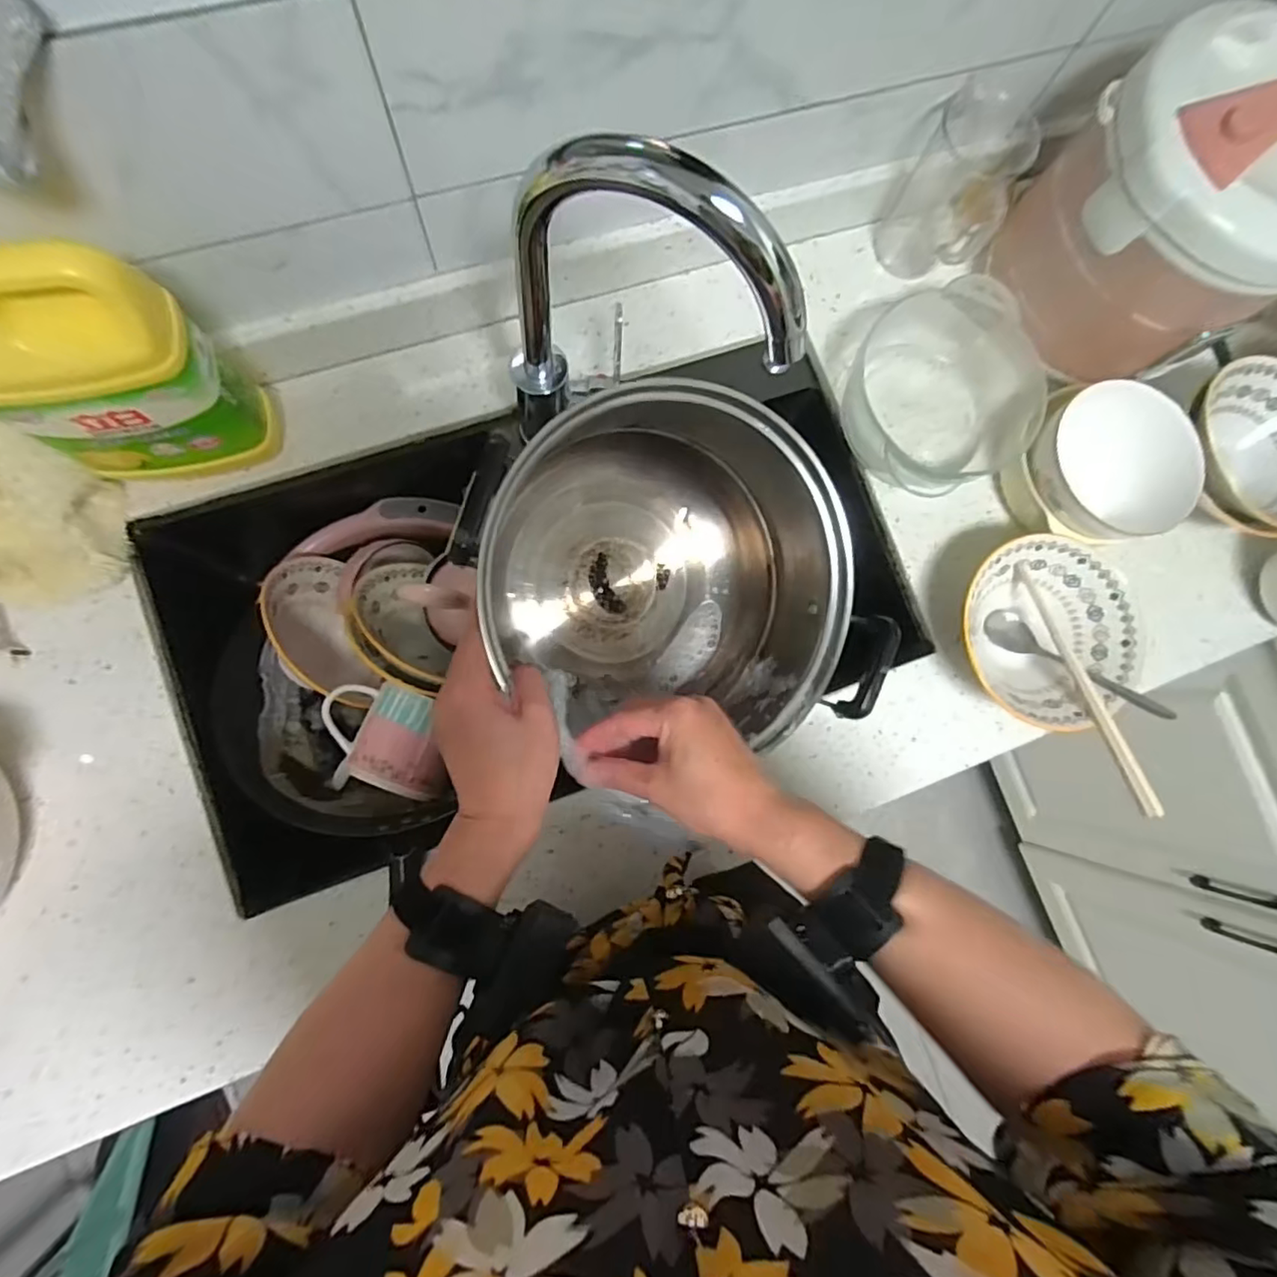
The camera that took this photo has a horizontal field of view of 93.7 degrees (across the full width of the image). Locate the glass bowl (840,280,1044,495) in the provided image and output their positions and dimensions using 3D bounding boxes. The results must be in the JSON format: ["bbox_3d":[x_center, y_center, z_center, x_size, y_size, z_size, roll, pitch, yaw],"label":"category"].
[{"bbox_3d":[0.296,-0.246,0.601,0.200,0.088,0.191,1,85,-7],"label":"glass bowl"}]

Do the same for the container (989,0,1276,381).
[{"bbox_3d":[0.483,-0.381,0.536,0.198,0.195,0.217,1,83,-7],"label":"container"}]

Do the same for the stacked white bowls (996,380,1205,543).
[{"bbox_3d":[0.455,-0.166,0.588,0.146,0.084,0.142,-9,86,-8],"label":"stacked white bowls"}]

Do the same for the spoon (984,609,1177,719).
[{"bbox_3d":[0.418,0.025,0.574,0.168,0.021,0.035,35,80,25],"label":"spoon"}]

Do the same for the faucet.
[{"bbox_3d":[0.000,-0.207,0.420,0.182,0.249,0.064,17,82,-4],"label":"faucet"}]

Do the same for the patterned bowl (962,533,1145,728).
[{"bbox_3d":[0.384,-0.007,0.581,0.174,0.066,0.169,1,85,-7],"label":"patterned bowl"}]

